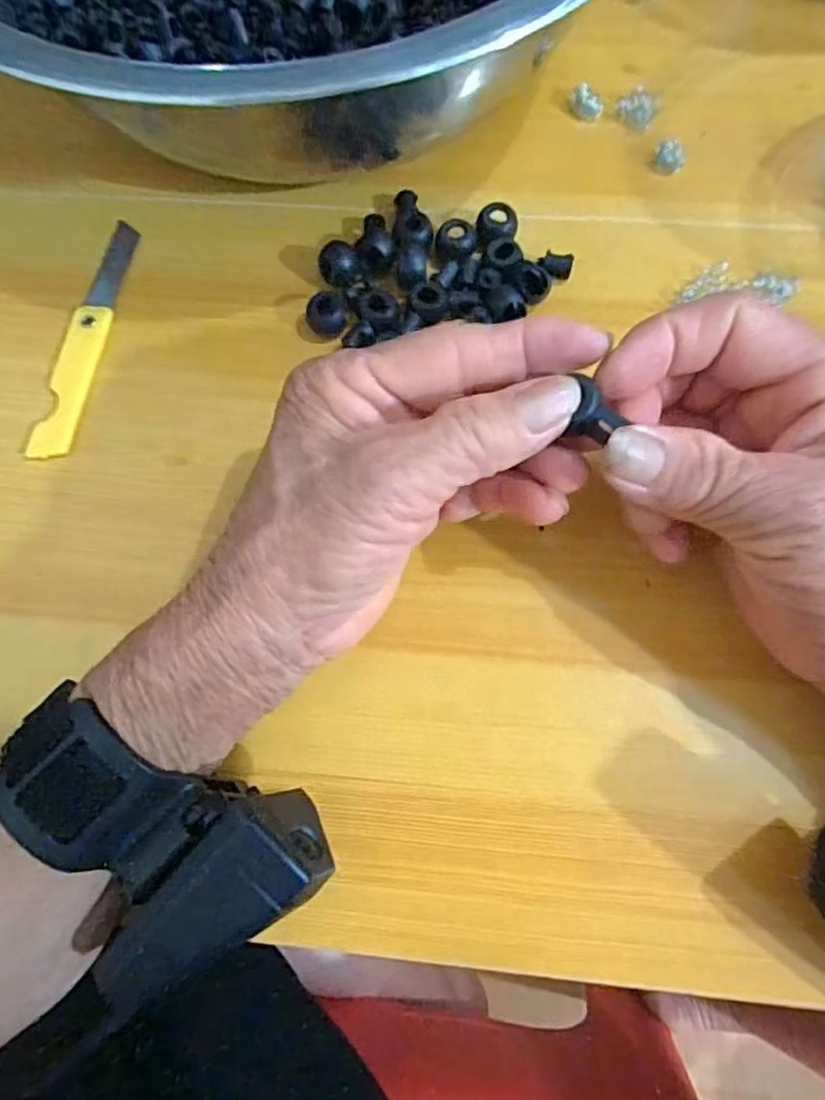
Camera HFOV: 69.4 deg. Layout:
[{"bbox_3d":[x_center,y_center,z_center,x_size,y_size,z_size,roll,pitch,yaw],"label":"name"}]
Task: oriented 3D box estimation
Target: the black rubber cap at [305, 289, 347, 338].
[{"bbox_3d":[-0.036,-0.098,0.251,0.017,0.012,0.016,0,76,1],"label":"black rubber cap"}]

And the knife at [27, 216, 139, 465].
[{"bbox_3d":[-0.140,-0.093,0.256,0.017,0.004,0.114,9,77,4],"label":"knife"}]

